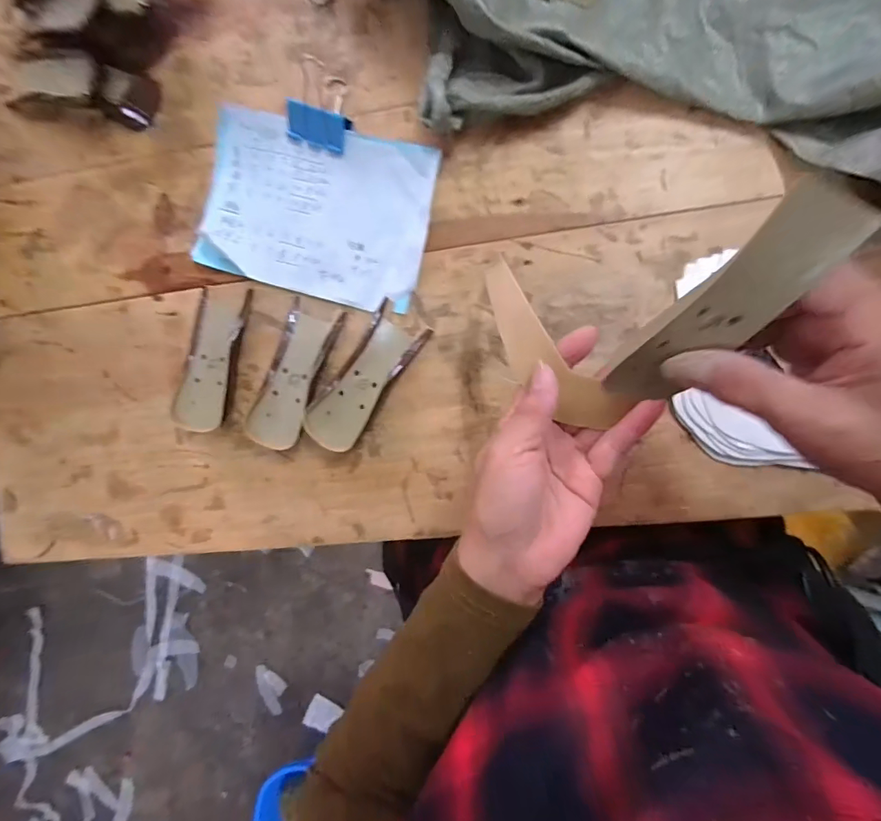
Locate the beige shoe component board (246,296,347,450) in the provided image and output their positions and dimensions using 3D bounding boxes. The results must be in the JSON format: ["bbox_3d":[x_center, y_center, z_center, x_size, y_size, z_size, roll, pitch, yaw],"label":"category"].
[{"bbox_3d":[-0.122,-0.029,0.354,0.046,0.024,0.117,18,95,7],"label":"beige shoe component board"}]

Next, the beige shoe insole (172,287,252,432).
[{"bbox_3d":[-0.193,-0.042,0.361,0.045,0.018,0.117,8,94,8],"label":"beige shoe insole"}]

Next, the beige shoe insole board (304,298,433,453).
[{"bbox_3d":[-0.062,-0.026,0.347,0.046,0.026,0.119,34,97,6],"label":"beige shoe insole board"}]

